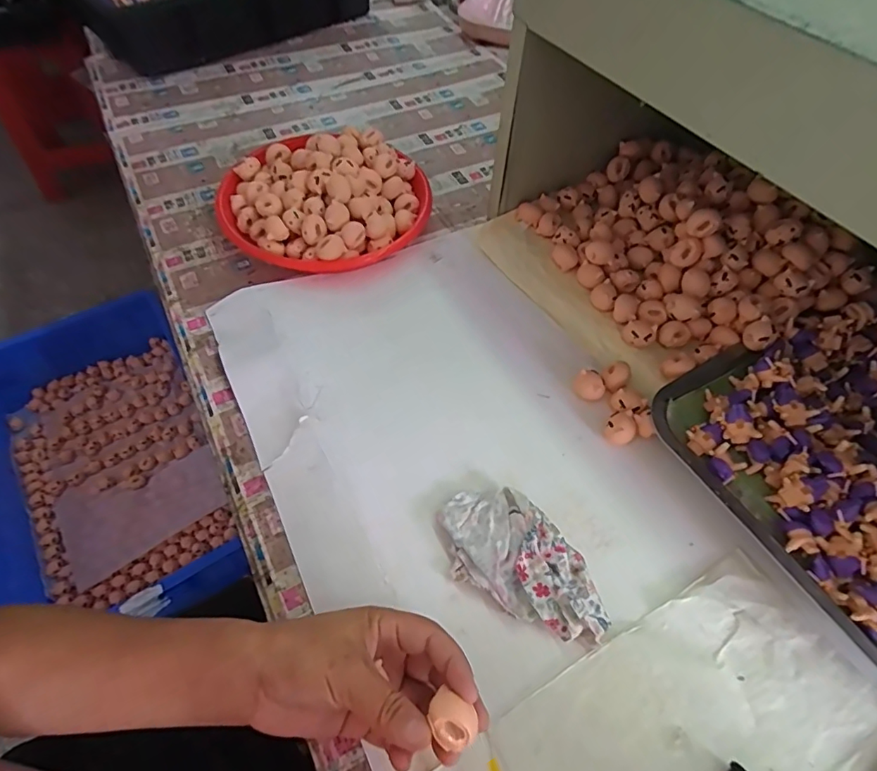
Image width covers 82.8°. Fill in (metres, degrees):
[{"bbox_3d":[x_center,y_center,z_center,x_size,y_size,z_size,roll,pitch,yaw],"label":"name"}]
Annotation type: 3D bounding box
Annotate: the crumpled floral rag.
[{"bbox_3d":[0.062,0.132,0.370,0.075,0.017,0.136,-38,65,-24],"label":"crumpled floral rag"}]

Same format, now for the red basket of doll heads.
[{"bbox_3d":[-0.131,-0.219,0.570,0.237,0.062,0.213,0,56,-2],"label":"red basket of doll heads"}]

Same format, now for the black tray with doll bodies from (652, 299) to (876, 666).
[{"bbox_3d":[0.384,0.042,0.421,0.335,0.052,0.254,-25,61,-17],"label":"black tray with doll bodies"}]

